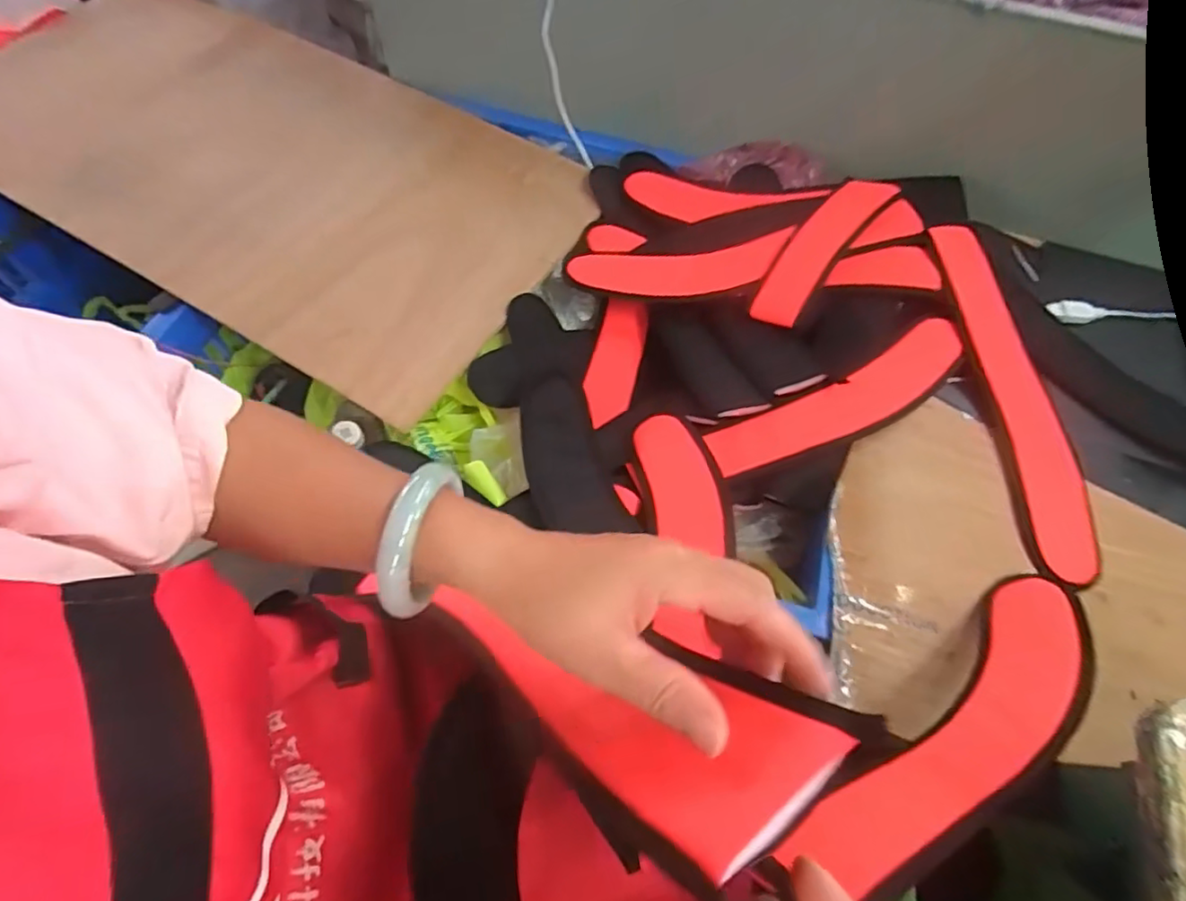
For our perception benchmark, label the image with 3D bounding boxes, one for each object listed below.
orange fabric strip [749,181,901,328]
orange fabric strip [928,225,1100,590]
[{"bbox_3d":[0.278,-0.250,0.748,0.063,0.023,0.233,37,81,17],"label":"orange fabric strip"},{"bbox_3d":[0.476,-0.064,0.689,0.109,0.031,0.425,4,67,-16],"label":"orange fabric strip"}]

